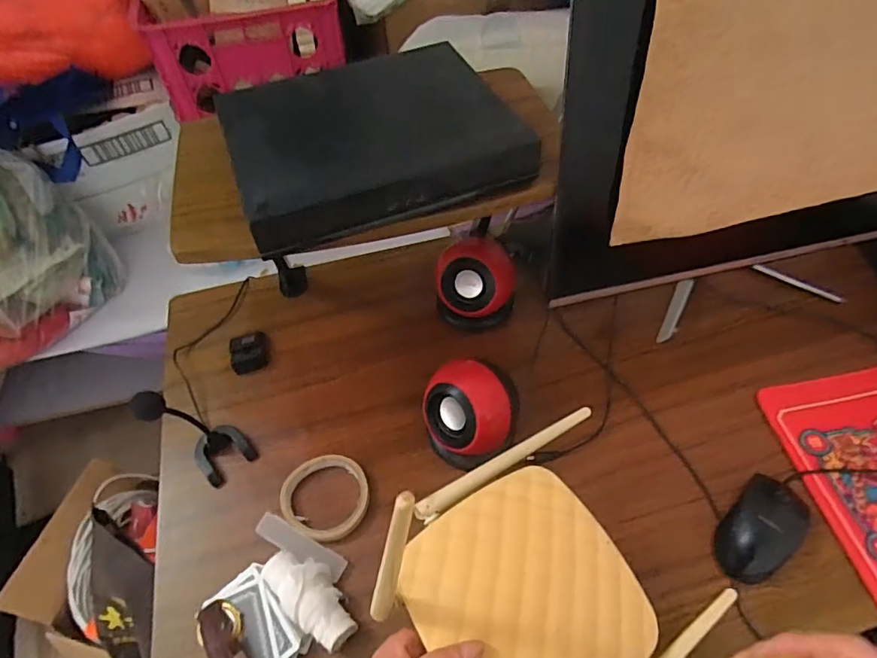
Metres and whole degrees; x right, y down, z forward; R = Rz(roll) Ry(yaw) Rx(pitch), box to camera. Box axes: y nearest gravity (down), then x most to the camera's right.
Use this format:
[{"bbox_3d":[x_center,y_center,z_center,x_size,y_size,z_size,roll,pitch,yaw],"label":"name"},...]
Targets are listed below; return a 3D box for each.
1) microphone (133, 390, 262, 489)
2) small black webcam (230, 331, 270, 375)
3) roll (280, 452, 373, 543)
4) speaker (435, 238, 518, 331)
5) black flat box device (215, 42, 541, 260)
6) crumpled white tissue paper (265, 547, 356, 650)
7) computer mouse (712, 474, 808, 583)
[{"bbox_3d":[-0.253,0.095,0.543,0.056,0.167,0.063,-39,61,-21],"label":"microphone"},{"bbox_3d":[-0.242,0.030,0.681,0.048,0.018,0.049,-21,56,-10],"label":"small black webcam"},{"bbox_3d":[-0.119,0.177,0.568,0.090,0.018,0.088,-2,55,3],"label":"roll"},{"bbox_3d":[0.047,-0.061,0.677,0.094,0.095,0.089,-2,55,3],"label":"speaker"},{"bbox_3d":[-0.067,-0.196,0.508,0.258,0.047,0.230,-19,56,-9],"label":"black flat box device"},{"bbox_3d":[-0.121,0.250,0.501,0.104,0.037,0.052,36,65,26],"label":"crumpled white tissue paper"},{"bbox_3d":[0.324,0.197,0.529,0.113,0.030,0.065,-40,61,-21],"label":"computer mouse"}]

